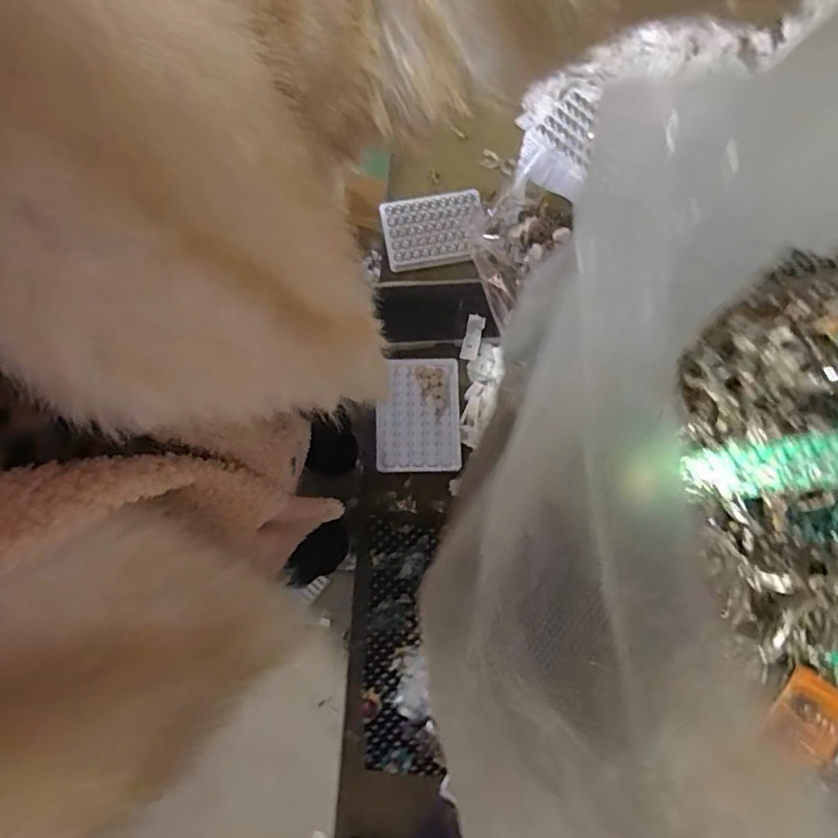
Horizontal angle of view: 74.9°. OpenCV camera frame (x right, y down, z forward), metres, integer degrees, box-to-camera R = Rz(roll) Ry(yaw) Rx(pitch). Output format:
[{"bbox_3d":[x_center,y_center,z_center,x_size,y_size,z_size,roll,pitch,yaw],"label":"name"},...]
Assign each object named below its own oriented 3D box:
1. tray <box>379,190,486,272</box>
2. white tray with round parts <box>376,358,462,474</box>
[{"bbox_3d":[0.020,-0.240,0.693,0.129,0.007,0.092,-12,79,-3],"label":"tray"},{"bbox_3d":[-0.001,-0.003,0.639,0.096,0.027,0.129,0,79,-1],"label":"white tray with round parts"}]

